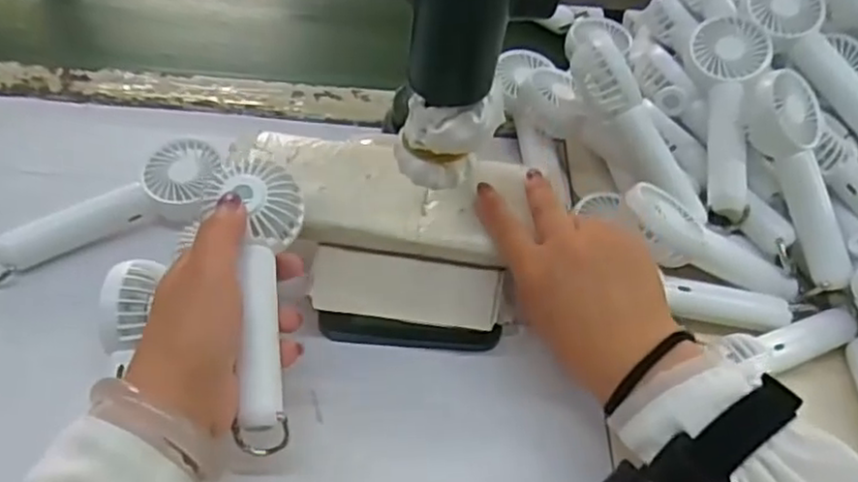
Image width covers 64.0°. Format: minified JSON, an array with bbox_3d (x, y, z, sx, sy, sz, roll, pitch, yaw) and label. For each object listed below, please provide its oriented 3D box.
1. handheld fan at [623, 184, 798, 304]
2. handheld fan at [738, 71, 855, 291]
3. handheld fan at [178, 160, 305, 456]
[{"bbox_3d":[0.185,0.001,0.458,0.143,0.024,0.054,23,41,-24],"label":"handheld fan"},{"bbox_3d":[0.255,-0.043,0.466,0.053,0.034,0.148,-17,88,-18],"label":"handheld fan"},{"bbox_3d":[-0.105,0.031,0.369,0.059,0.034,0.155,14,69,-36],"label":"handheld fan"}]

